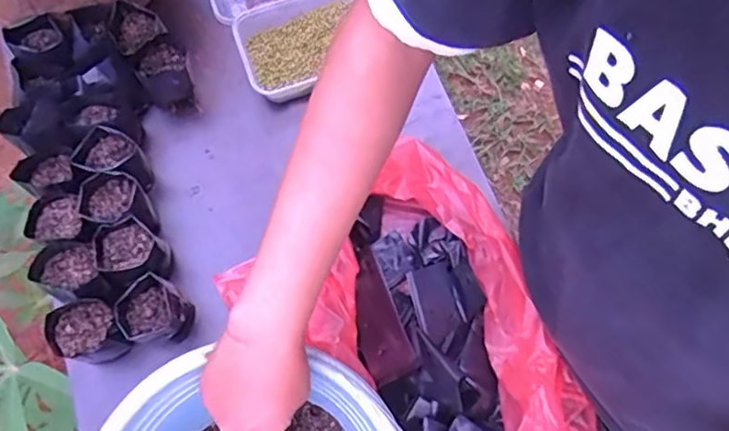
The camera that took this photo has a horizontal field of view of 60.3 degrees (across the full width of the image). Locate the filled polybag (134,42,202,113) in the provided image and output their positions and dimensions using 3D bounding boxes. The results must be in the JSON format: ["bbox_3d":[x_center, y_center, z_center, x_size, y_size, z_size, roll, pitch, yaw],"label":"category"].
[{"bbox_3d":[-0.228,-0.160,0.735,0.052,0.069,0.047,1,68,3],"label":"filled polybag"}]

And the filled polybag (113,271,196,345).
[{"bbox_3d":[-0.211,0.102,0.642,0.062,0.067,0.058,-1,68,2],"label":"filled polybag"}]

